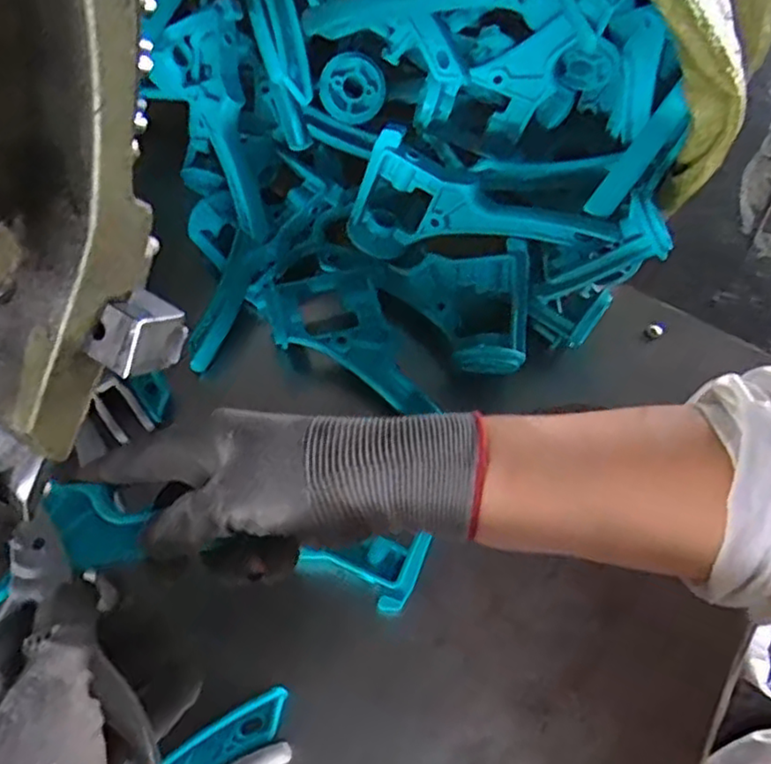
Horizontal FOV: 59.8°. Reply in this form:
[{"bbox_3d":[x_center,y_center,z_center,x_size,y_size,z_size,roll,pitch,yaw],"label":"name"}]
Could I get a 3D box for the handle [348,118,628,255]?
[{"bbox_3d":[0.060,-0.109,0.441,0.168,0.083,0.032,13,60,6],"label":"handle"}]

